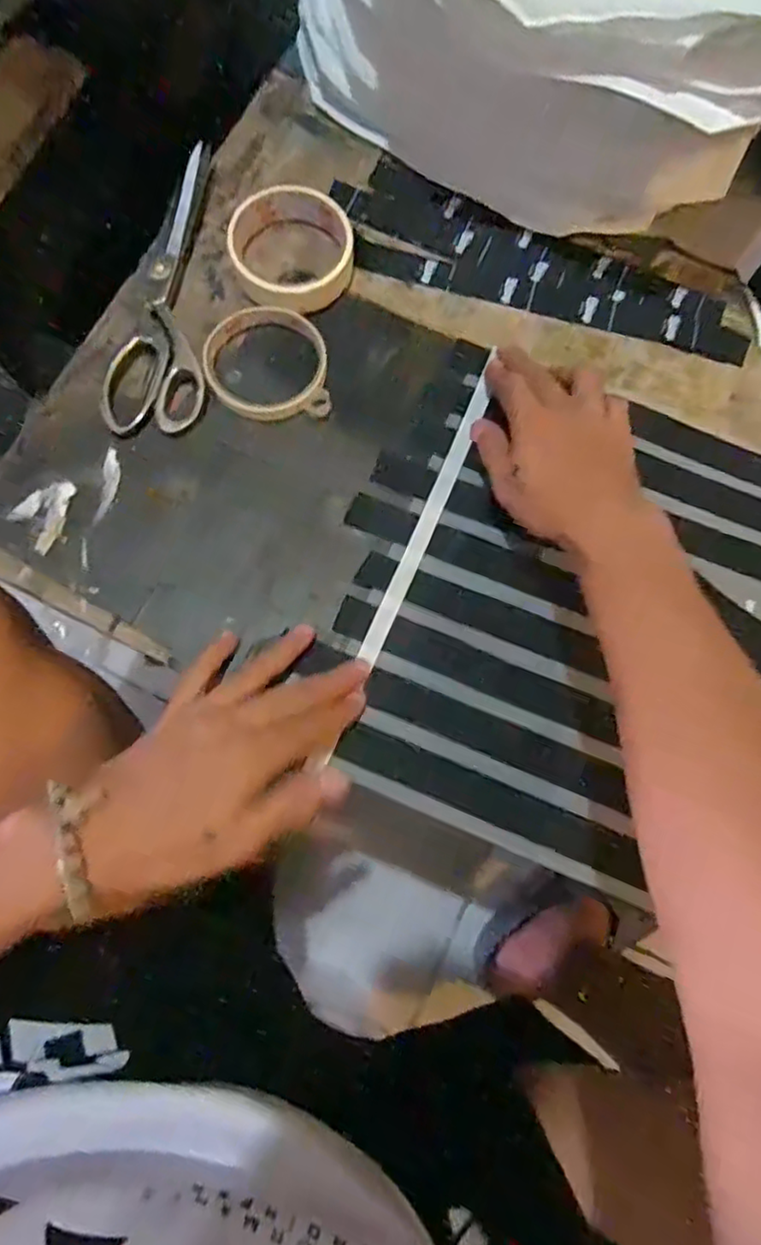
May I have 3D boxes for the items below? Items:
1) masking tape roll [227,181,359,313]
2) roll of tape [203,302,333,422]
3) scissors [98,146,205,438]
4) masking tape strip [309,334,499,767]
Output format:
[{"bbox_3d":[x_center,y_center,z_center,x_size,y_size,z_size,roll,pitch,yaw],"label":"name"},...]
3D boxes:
[{"bbox_3d":[-0.064,-0.271,0.460,0.086,0.023,0.094,0,78,0],"label":"masking tape roll"},{"bbox_3d":[-0.081,-0.184,0.447,0.085,0.010,0.087,0,78,0],"label":"roll of tape"},{"bbox_3d":[-0.161,-0.244,0.456,0.066,0.017,0.226,-1,81,-7],"label":"scissors"},{"bbox_3d":[0.023,-0.047,0.424,0.014,0.006,0.286,22,74,5],"label":"masking tape strip"}]

